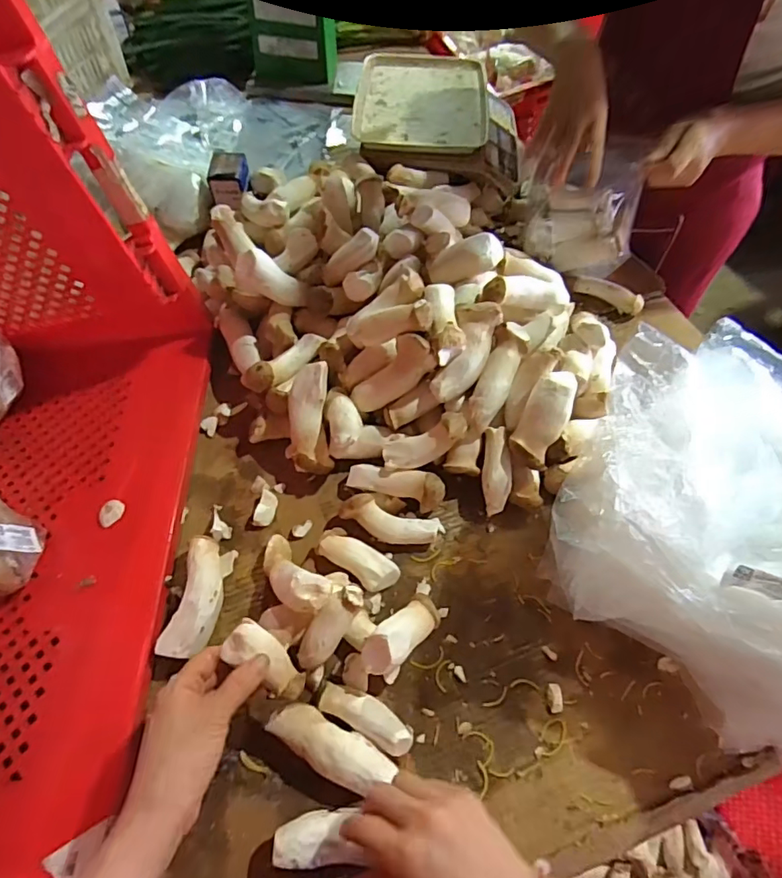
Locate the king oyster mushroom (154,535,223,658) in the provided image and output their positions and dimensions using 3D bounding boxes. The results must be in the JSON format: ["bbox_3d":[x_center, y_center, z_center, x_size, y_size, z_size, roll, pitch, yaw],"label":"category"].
[{"bbox_3d":[-0.184,0.150,0.500,0.039,0.031,0.112,8,58,3],"label":"king oyster mushroom"}]

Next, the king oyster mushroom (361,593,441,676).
[{"bbox_3d":[0.013,0.171,0.469,0.035,0.029,0.088,39,37,20],"label":"king oyster mushroom"}]

